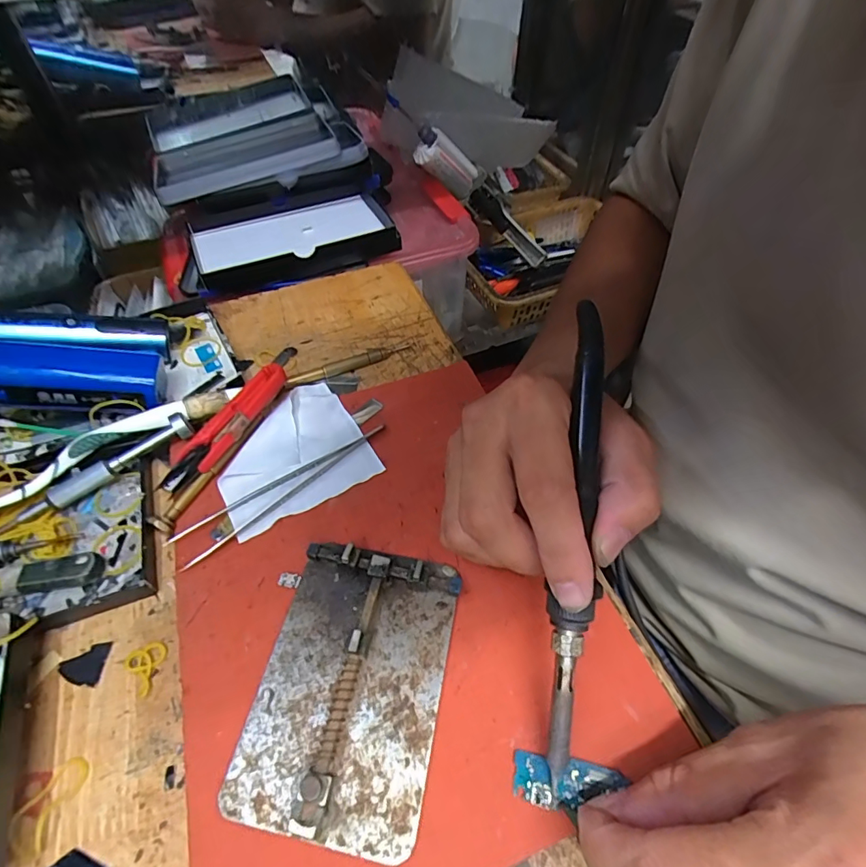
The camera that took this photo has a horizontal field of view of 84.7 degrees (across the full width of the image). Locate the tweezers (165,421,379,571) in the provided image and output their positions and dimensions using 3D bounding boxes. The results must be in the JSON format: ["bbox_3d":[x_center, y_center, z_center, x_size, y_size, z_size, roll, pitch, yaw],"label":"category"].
[{"bbox_3d":[-0.084,0.032,0.273,0.132,0.009,0.024,-28,58,-20],"label":"tweezers"}]

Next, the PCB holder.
[{"bbox_3d":[-0.036,0.108,0.211,0.080,0.019,0.111,9,53,7],"label":"PCB holder"}]

